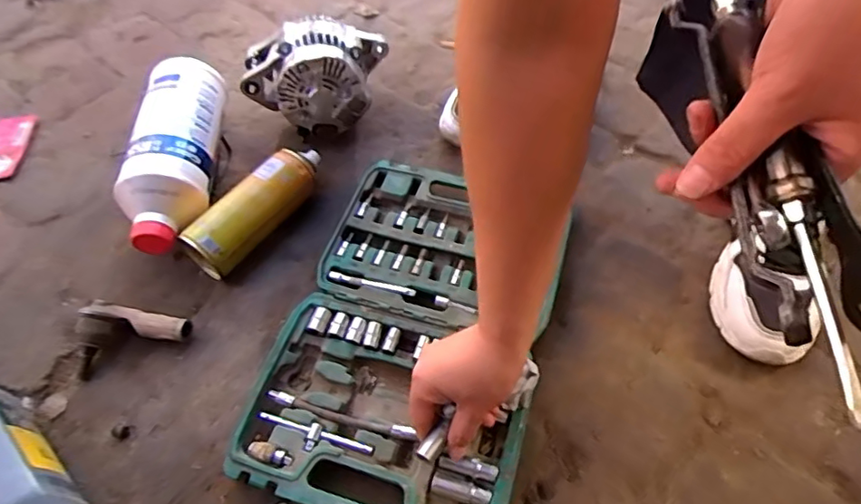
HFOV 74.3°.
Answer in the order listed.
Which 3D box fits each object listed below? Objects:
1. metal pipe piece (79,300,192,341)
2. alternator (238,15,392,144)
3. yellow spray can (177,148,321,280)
[{"bbox_3d":[-0.307,0.072,0.600,0.108,0.031,0.023,11,58,12],"label":"metal pipe piece"},{"bbox_3d":[-0.154,-0.231,0.750,0.172,0.119,0.133,8,57,10],"label":"alternator"},{"bbox_3d":[-0.195,-0.051,0.660,0.071,0.063,0.188,36,66,25],"label":"yellow spray can"}]

